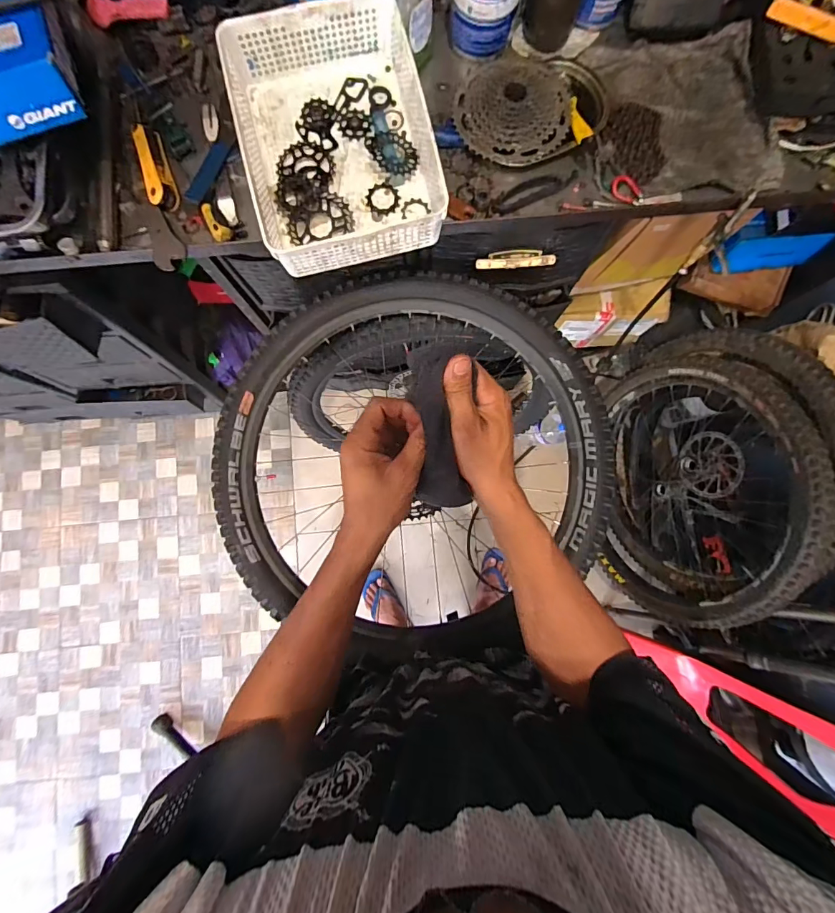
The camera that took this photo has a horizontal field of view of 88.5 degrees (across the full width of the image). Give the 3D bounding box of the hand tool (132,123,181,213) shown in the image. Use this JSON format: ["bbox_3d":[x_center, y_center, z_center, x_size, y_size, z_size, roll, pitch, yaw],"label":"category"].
[{"bbox_3d":[-0.395,-0.435,0.649,0.037,0.028,0.127,-17,83,-2],"label":"hand tool"}]

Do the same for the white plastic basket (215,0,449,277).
[{"bbox_3d":[-0.115,-0.441,0.603,0.248,0.087,0.326,-14,83,-1],"label":"white plastic basket"}]

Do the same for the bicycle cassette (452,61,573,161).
[{"bbox_3d":[0.149,-0.529,0.650,0.182,0.045,0.173,-16,83,-1],"label":"bicycle cassette"}]

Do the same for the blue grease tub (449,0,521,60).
[{"bbox_3d":[0.101,-0.676,0.645,0.100,0.095,0.095,0,83,1],"label":"blue grease tub"}]

